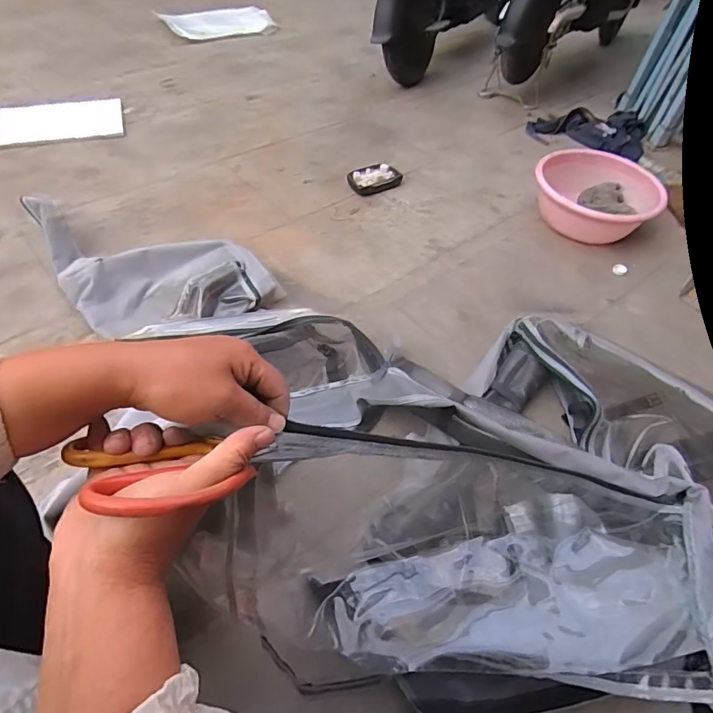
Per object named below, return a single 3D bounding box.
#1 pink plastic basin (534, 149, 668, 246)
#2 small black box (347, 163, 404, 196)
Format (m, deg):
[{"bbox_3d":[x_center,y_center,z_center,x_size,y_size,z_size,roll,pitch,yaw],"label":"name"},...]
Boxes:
[{"bbox_3d":[0.715,-0.489,1.385,0.344,0.129,0.344,2,50,-3],"label":"pink plastic basin"},{"bbox_3d":[0.051,-0.556,1.433,0.156,0.032,0.118,-28,57,-25],"label":"small black box"}]

